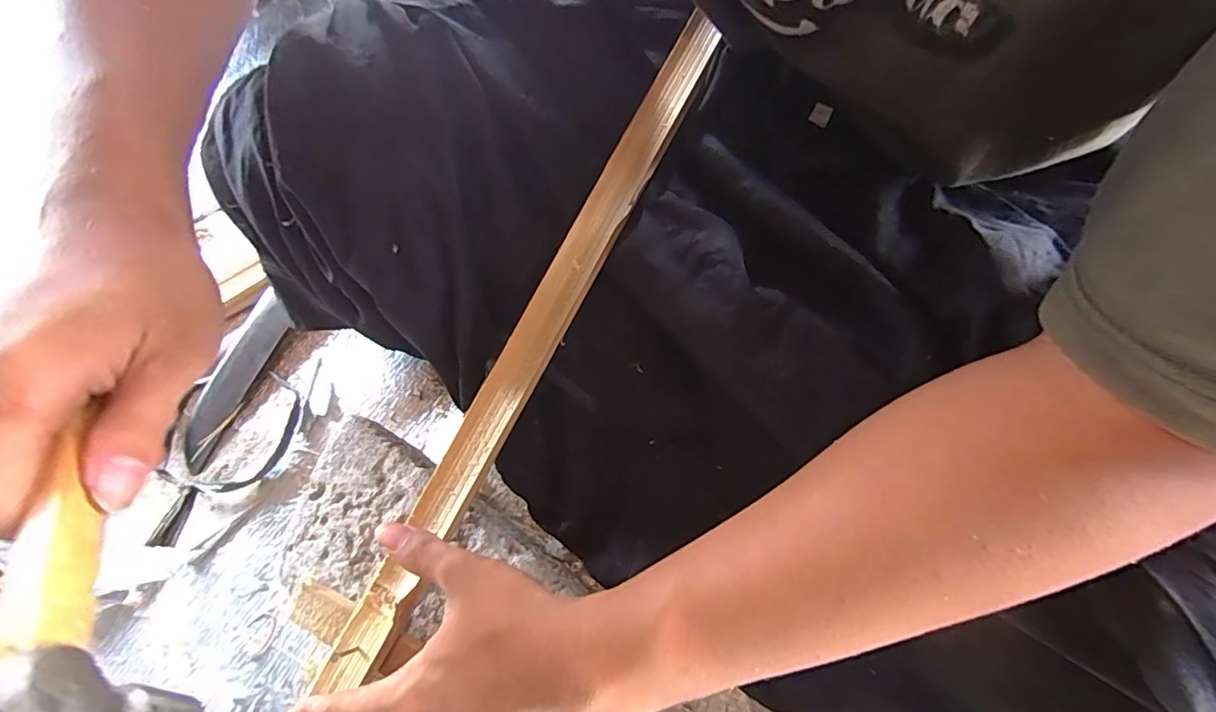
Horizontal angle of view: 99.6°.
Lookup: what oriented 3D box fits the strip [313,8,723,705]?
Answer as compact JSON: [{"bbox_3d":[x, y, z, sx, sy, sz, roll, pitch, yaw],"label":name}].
[{"bbox_3d":[-0.040,-0.017,0.305,0.027,0.010,0.435,27,83,13],"label":"strip"}]

